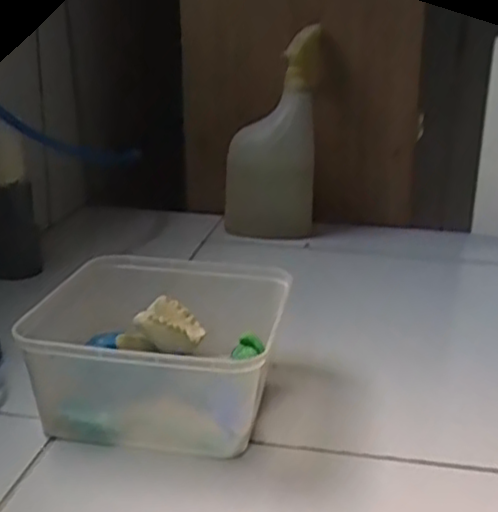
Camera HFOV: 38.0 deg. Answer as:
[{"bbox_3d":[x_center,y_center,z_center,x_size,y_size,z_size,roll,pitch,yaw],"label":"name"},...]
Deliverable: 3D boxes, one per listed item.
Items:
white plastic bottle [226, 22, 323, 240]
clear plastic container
[{"bbox_3d":[0.027,-0.136,0.853,0.106,0.238,0.065,1,19,0],"label":"white plastic bottle"},{"bbox_3d":[-0.057,0.062,0.510,0.147,0.068,0.160,5,19,10],"label":"clear plastic container"}]

